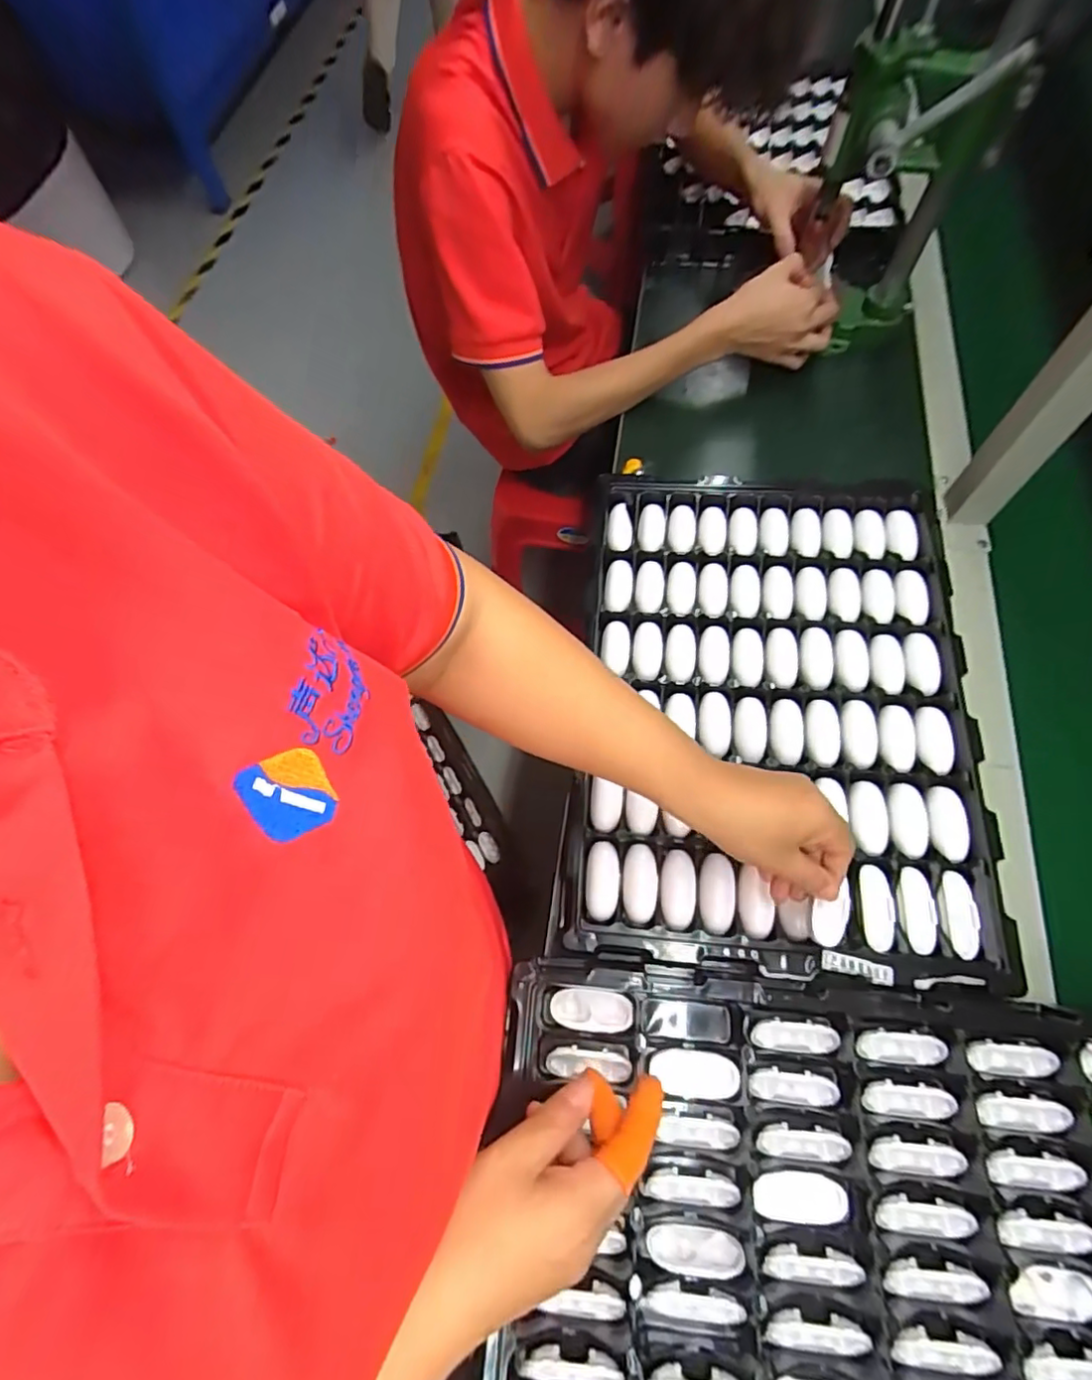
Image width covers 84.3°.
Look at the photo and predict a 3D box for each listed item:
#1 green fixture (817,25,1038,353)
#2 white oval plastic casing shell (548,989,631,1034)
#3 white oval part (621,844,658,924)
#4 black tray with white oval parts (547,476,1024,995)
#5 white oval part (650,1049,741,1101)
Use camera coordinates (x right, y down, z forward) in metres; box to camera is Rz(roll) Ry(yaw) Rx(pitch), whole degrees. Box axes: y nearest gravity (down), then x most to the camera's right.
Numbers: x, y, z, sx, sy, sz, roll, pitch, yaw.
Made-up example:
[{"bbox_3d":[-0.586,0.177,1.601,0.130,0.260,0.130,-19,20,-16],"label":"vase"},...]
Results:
[{"bbox_3d":[0.360,-0.507,0.634,0.127,0.259,0.113,-8,68,1],"label":"green fixture"},{"bbox_3d":[0.033,0.233,0.438,0.058,0.013,0.027,2,68,5],"label":"white oval plastic casing shell"},{"bbox_3d":[0.077,0.159,0.495,0.029,0.008,0.060,4,69,6],"label":"white oval part"},{"bbox_3d":[0.201,0.006,0.545,0.338,0.041,0.464,5,69,6],"label":"black tray with white oval parts"},{"bbox_3d":[0.103,0.266,0.417,0.058,0.007,0.029,2,68,5],"label":"white oval part"}]

